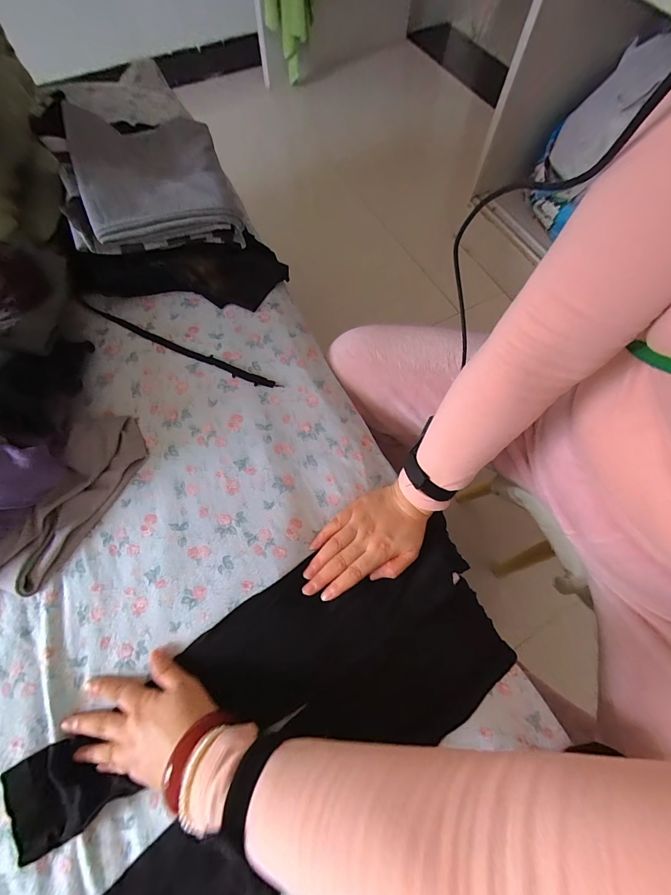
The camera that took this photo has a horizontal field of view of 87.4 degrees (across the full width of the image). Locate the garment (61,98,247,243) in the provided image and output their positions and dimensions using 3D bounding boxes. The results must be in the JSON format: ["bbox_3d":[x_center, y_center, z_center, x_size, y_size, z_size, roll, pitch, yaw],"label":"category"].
[{"bbox_3d":[-0.245,-0.380,0.486,0.192,0.054,0.225,-20,70,-9],"label":"garment"}]

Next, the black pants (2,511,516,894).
[{"bbox_3d":[-0.057,0.267,0.362,0.537,0.065,0.210,-30,75,-15],"label":"black pants"}]

